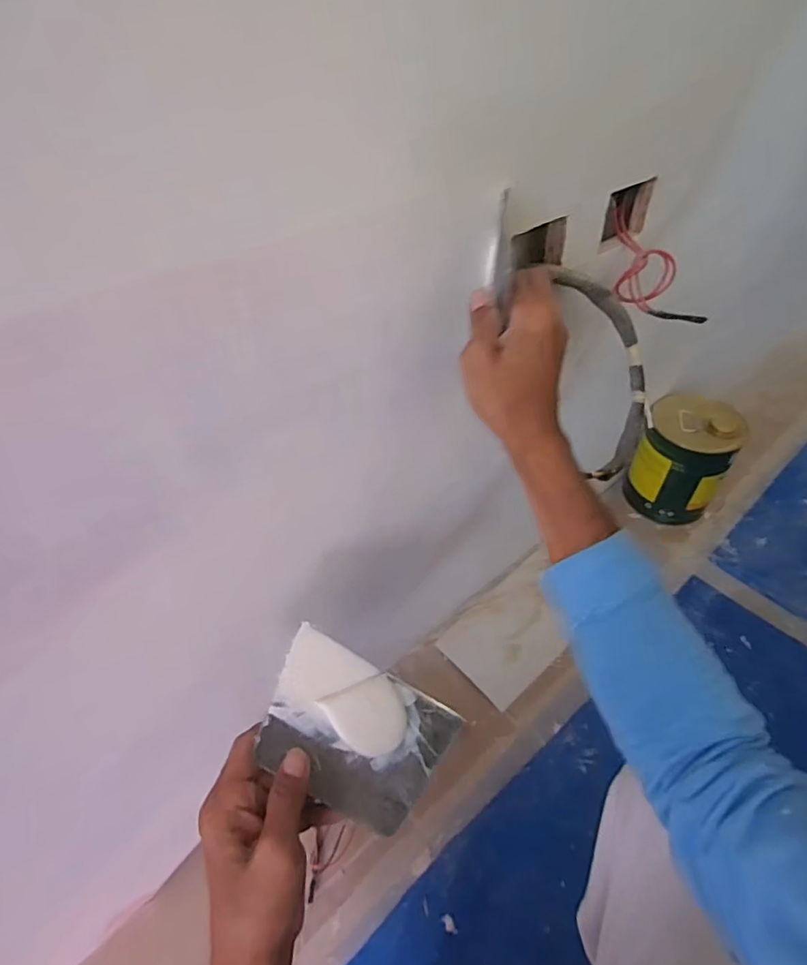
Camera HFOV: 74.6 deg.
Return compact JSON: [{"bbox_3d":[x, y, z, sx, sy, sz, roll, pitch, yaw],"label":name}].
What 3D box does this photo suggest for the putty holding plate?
[{"bbox_3d":[-0.036,0.185,0.394,0.140,0.012,0.095,32,65,-3],"label":"putty holding plate"}]

